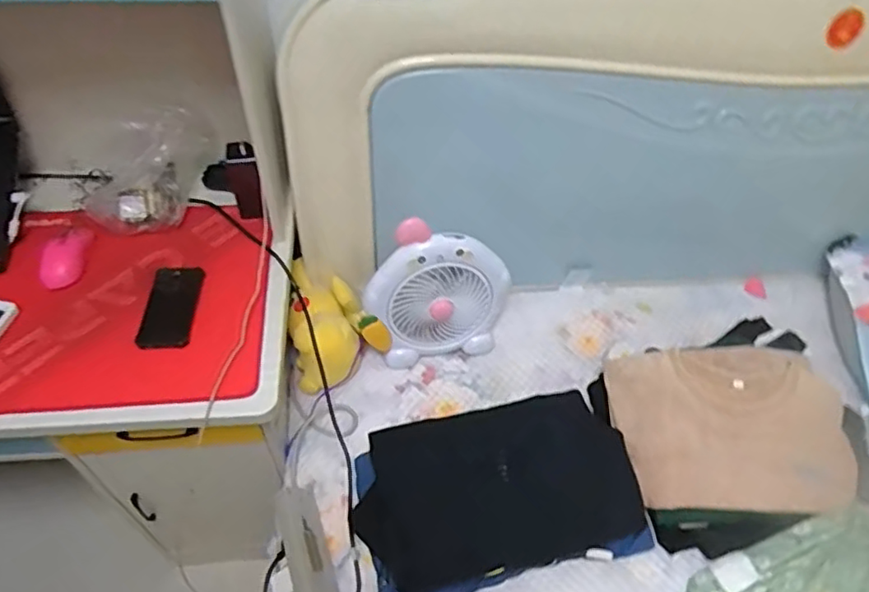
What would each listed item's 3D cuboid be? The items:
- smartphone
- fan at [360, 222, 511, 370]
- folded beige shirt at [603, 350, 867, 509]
[{"bbox_3d":[-0.419,0.017,0.993,0.080,0.011,0.156,0,51,-3],"label":"smartphone"},{"bbox_3d":[0.006,0.001,1.132,0.249,0.276,0.099,-10,53,-11],"label":"fan"},{"bbox_3d":[0.499,0.208,1.037,0.370,0.087,0.264,1,51,-2],"label":"folded beige shirt"}]

